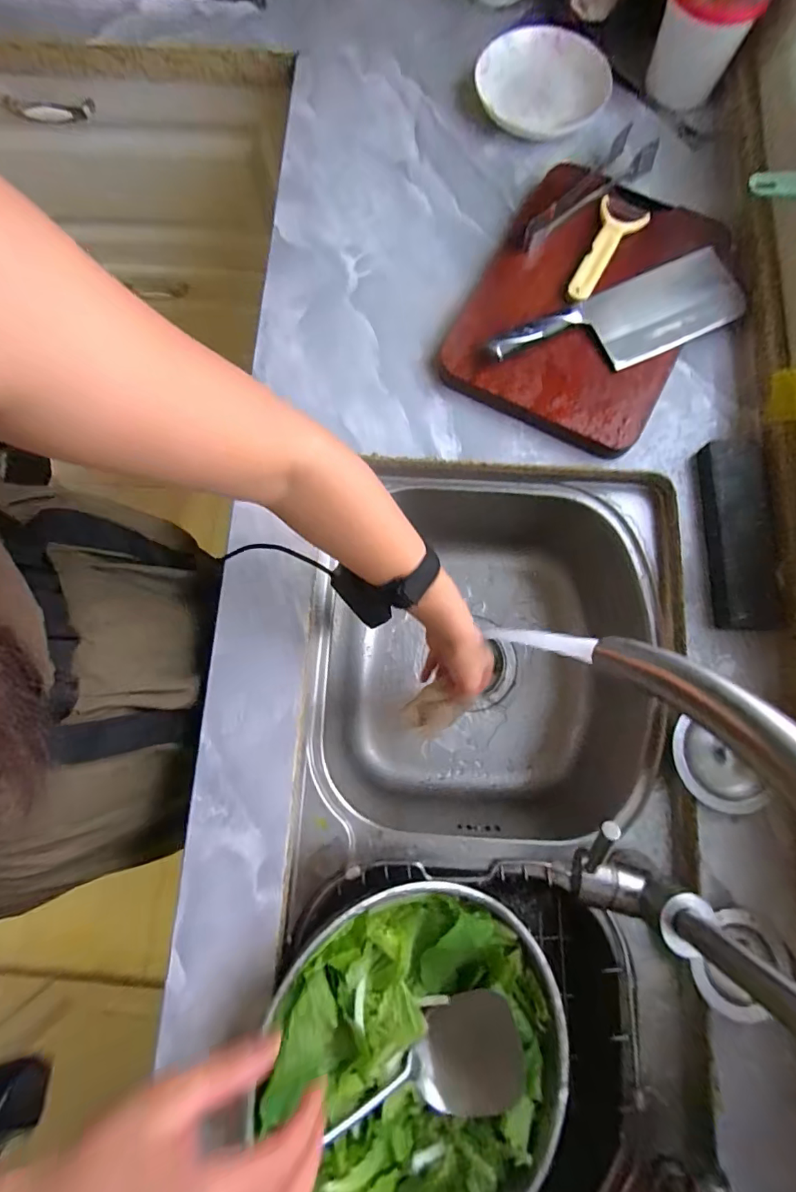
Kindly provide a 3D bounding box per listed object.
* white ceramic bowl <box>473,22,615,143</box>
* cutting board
[{"bbox_3d":[0.194,-0.690,0.658,0.170,0.027,0.168,0,78,1],"label":"white ceramic bowl"},{"bbox_3d":[0.220,-0.347,0.580,0.243,0.039,0.339,26,79,7],"label":"cutting board"}]

